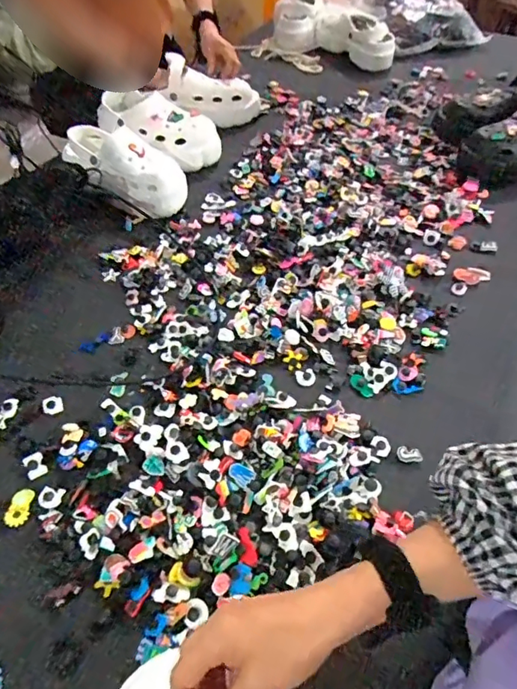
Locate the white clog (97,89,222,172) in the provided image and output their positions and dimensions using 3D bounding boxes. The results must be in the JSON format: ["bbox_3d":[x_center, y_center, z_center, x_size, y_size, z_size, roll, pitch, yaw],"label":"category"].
[{"bbox_3d":[-0.198,-0.425,0.940,0.251,0.091,0.111,22,57,17],"label":"white clog"}]

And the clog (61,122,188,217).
[{"bbox_3d":[-0.242,-0.312,0.845,0.247,0.098,0.103,25,58,18],"label":"clog"}]

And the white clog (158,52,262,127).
[{"bbox_3d":[-0.096,-0.511,0.980,0.210,0.078,0.076,14,52,-17],"label":"white clog"}]

